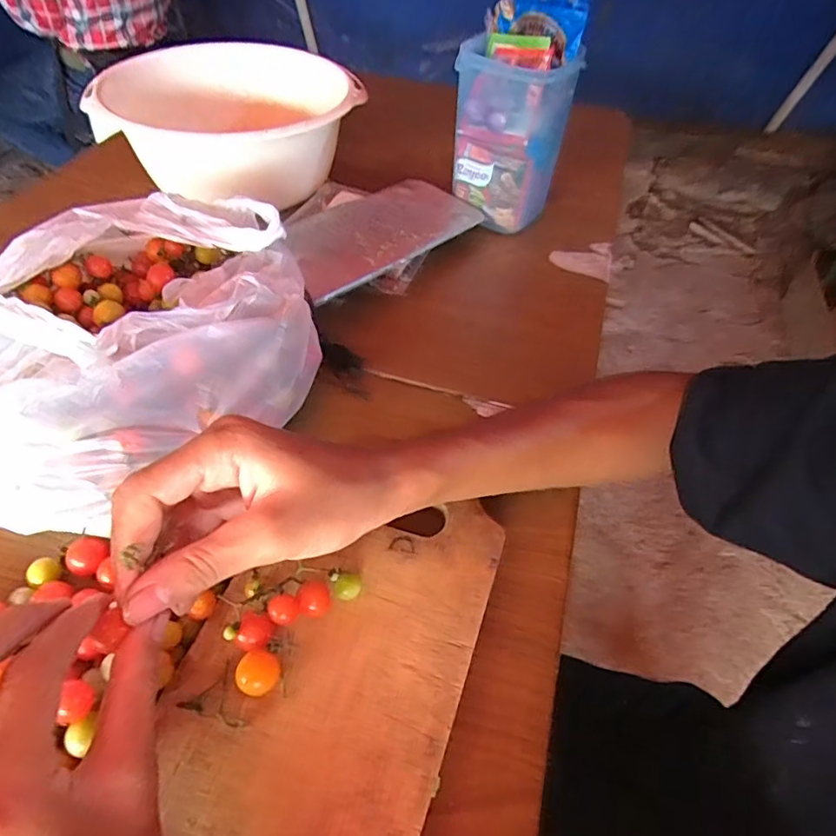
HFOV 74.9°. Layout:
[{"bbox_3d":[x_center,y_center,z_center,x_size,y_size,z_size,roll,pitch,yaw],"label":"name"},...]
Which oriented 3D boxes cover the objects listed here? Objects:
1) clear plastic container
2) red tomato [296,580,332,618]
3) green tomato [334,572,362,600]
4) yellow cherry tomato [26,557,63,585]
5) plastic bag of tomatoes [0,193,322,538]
[{"bbox_3d":[0.085,-0.265,0.532,0.102,0.153,0.074,19,51,11],"label":"clear plastic container"},{"bbox_3d":[-0.055,0.097,0.290,0.016,0.016,0.017,2,49,-2],"label":"red tomato"},{"bbox_3d":[-0.038,0.091,0.297,0.014,0.013,0.015,-2,50,-6],"label":"green tomato"},{"bbox_3d":[-0.207,0.088,0.305,0.016,0.013,0.015,2,49,-2],"label":"yellow cherry tomato"},{"bbox_3d":[-0.196,-0.055,0.371,0.245,0.099,0.215,-31,58,-27],"label":"plastic bag of tomatoes"}]

